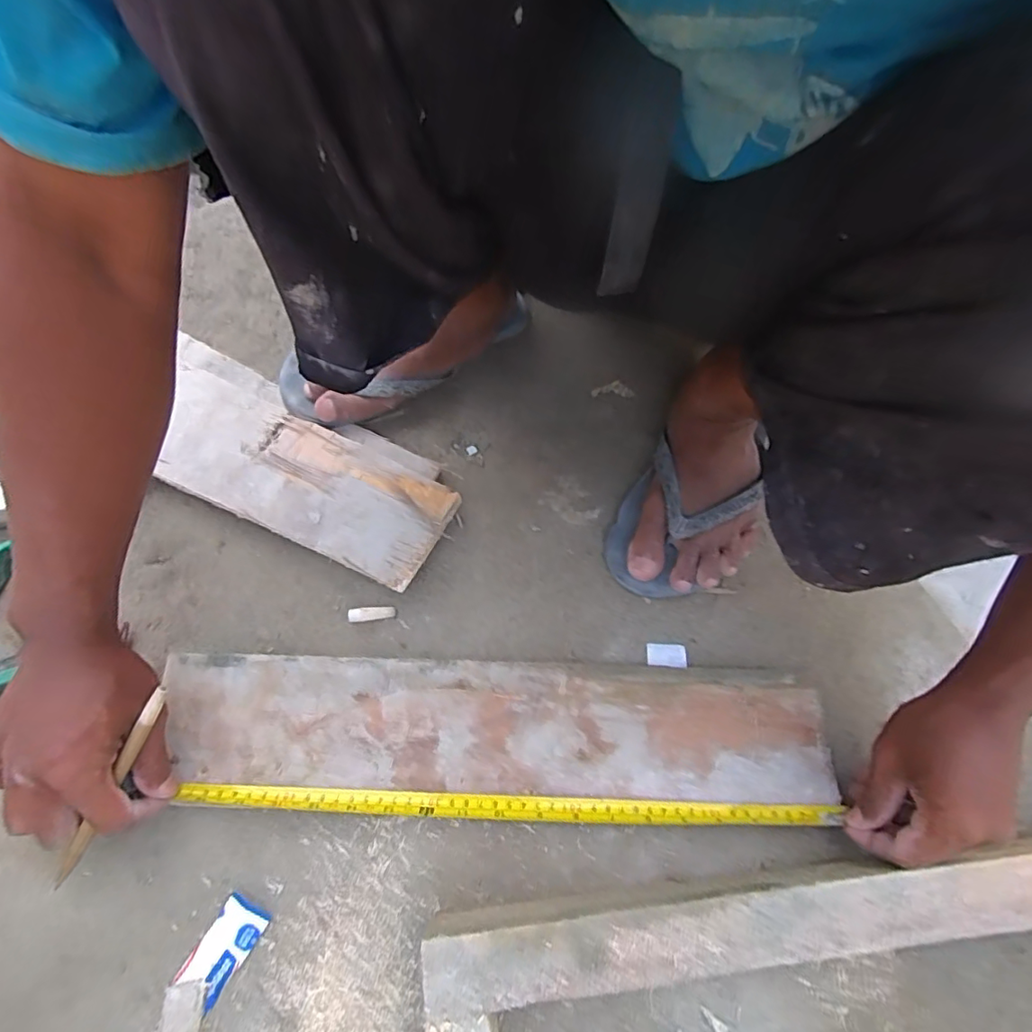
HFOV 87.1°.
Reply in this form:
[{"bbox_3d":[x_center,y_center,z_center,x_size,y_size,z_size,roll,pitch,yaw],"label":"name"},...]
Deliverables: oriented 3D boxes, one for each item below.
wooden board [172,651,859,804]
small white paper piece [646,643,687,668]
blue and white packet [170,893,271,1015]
[{"bbox_3d":[-0.011,0.154,0.406,0.476,0.014,0.094,3,68,-1],"label":"wooden board"},{"bbox_3d":[0.122,0.113,0.440,0.031,0.004,0.019,4,59,0],"label":"small white paper piece"},{"bbox_3d":[-0.190,0.280,0.351,0.031,0.007,0.056,30,70,9],"label":"blue and white packet"}]

